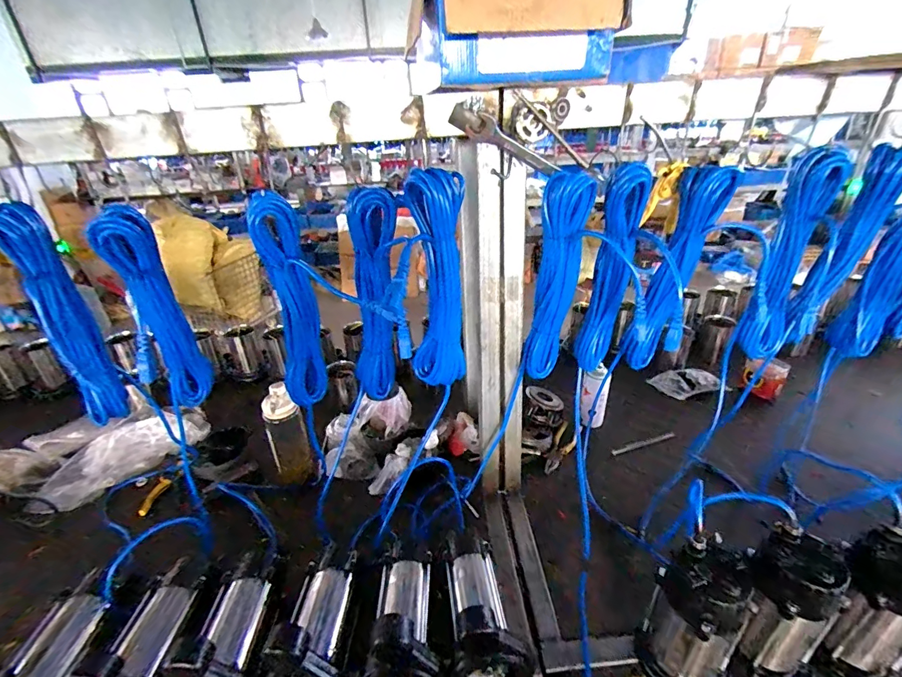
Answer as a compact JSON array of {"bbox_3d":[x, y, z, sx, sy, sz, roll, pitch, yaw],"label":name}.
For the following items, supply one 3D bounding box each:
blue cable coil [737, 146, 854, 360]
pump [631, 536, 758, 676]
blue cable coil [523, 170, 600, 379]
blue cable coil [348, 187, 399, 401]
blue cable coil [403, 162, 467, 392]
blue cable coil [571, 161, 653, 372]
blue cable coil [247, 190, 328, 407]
[{"bbox_3d":[0.560,-0.126,0.694,0.054,0.345,0.056,-17,32,-22],"label":"blue cable coil"},{"bbox_3d":[0.329,0.388,0.570,0.101,0.228,0.101,-3,29,1],"label":"pump"},{"bbox_3d":[0.164,-0.080,0.652,0.087,0.320,0.039,2,30,10],"label":"blue cable coil"},{"bbox_3d":[-0.116,-0.048,0.643,0.098,0.332,0.045,-3,29,2],"label":"blue cable coil"},{"bbox_3d":[-0.024,-0.082,0.653,0.087,0.342,0.065,-6,32,-4],"label":"blue cable coil"},{"bbox_3d":[0.253,-0.092,0.668,0.080,0.329,0.050,10,32,23],"label":"blue cable coil"},{"bbox_3d":[-0.251,-0.041,0.666,0.078,0.344,0.042,-19,33,-25],"label":"blue cable coil"}]

